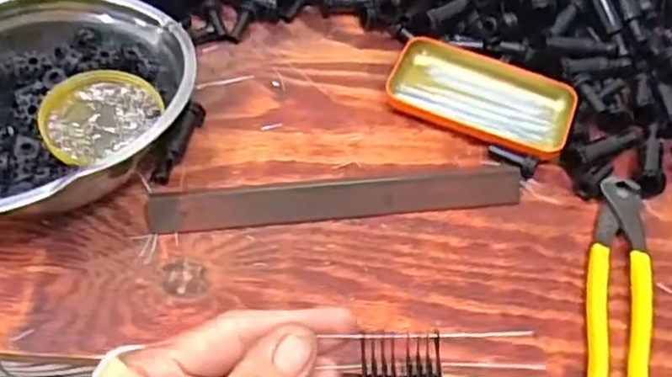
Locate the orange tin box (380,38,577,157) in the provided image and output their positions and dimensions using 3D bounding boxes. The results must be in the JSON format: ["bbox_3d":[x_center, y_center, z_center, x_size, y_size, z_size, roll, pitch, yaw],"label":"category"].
[{"bbox_3d":[0.117,-0.075,0.542,0.142,0.018,0.079,26,57,13],"label":"orange tin box"}]

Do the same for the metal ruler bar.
[{"bbox_3d":[0.004,0.006,0.482,0.264,0.016,0.027,-5,56,-8],"label":"metal ruler bar"}]

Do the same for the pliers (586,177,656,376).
[{"bbox_3d":[0.193,0.064,0.460,0.042,0.015,0.163,14,56,5],"label":"pliers"}]

